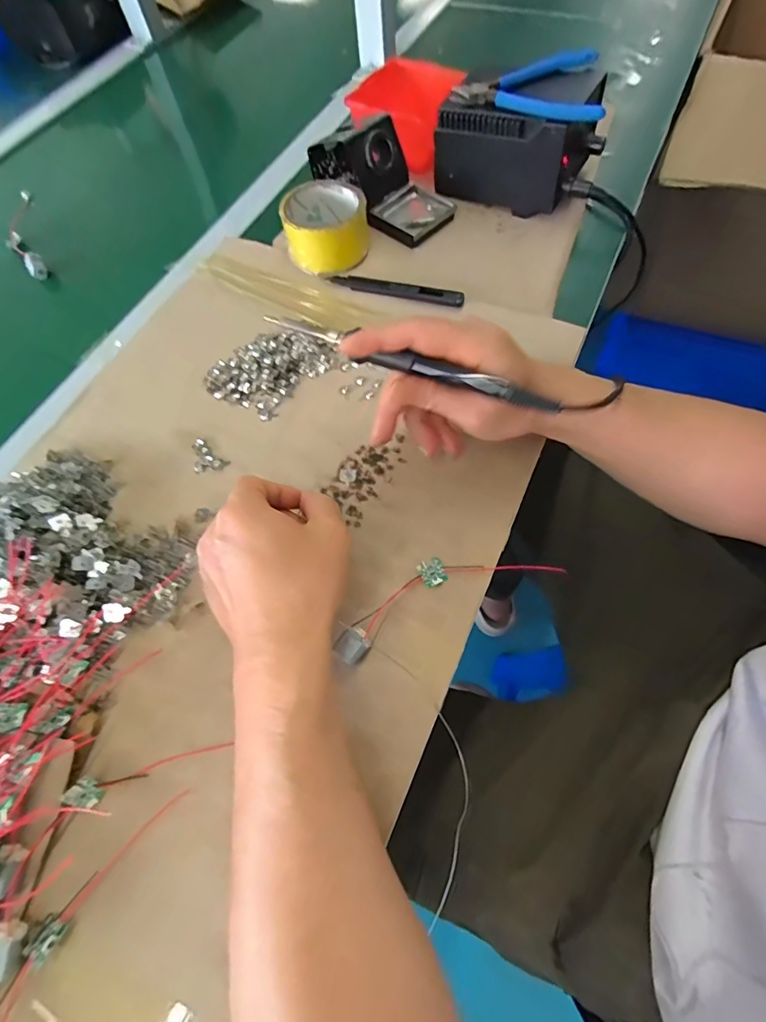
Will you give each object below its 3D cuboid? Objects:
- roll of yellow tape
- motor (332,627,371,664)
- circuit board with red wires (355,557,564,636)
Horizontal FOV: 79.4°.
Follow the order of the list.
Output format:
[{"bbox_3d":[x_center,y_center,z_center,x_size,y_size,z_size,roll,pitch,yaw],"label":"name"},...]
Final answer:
[{"bbox_3d":[-0.058,-0.295,0.482,0.083,0.045,0.091,-1,64,2],"label":"roll of yellow tape"},{"bbox_3d":[-0.020,0.091,0.312,0.020,0.017,0.023,25,68,14],"label":"motor"},{"bbox_3d":[0.051,0.049,0.330,0.150,0.010,0.038,-18,64,-6],"label":"circuit board with red wires"}]

